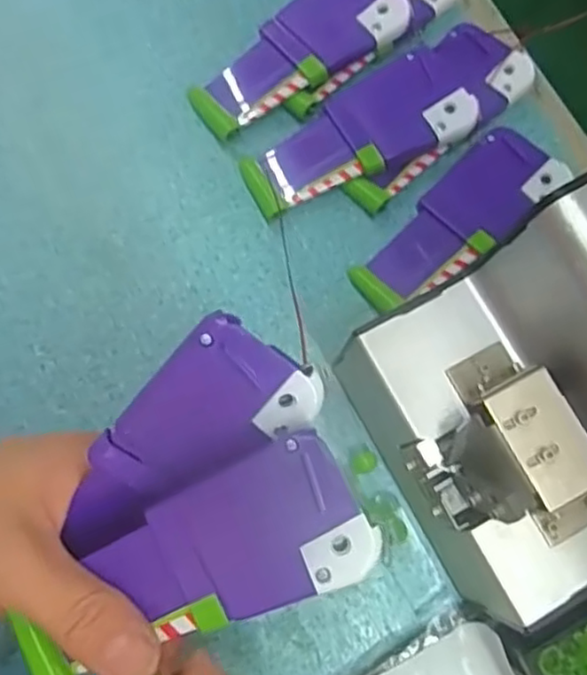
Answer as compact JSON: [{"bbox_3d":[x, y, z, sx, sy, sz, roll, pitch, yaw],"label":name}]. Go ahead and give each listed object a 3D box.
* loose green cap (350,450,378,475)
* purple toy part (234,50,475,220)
[{"bbox_3d":[0.033,0.060,0.318,0.012,0.009,0.010,-20,78,-7],"label":"loose green cap"},{"bbox_3d":[0.031,-0.106,0.351,0.120,0.021,0.052,-25,80,-9],"label":"purple toy part"}]

